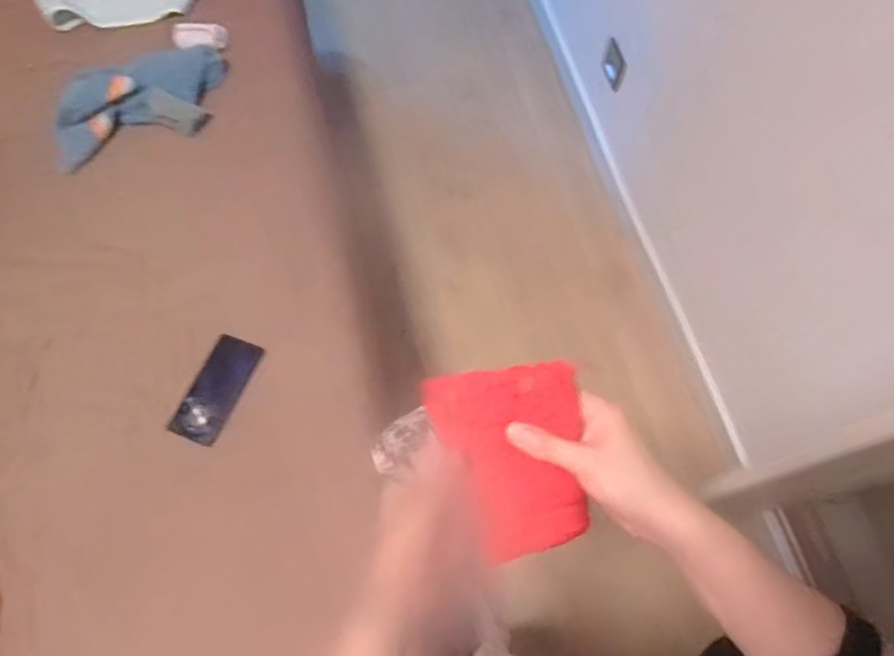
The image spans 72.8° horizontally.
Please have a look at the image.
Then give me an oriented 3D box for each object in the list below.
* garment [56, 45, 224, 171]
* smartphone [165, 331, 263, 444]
[{"bbox_3d":[-0.552,-0.407,1.089,0.308,0.049,0.196,-14,67,-5],"label":"garment"},{"bbox_3d":[-0.347,0.092,0.916,0.070,0.010,0.161,30,78,-17],"label":"smartphone"}]

